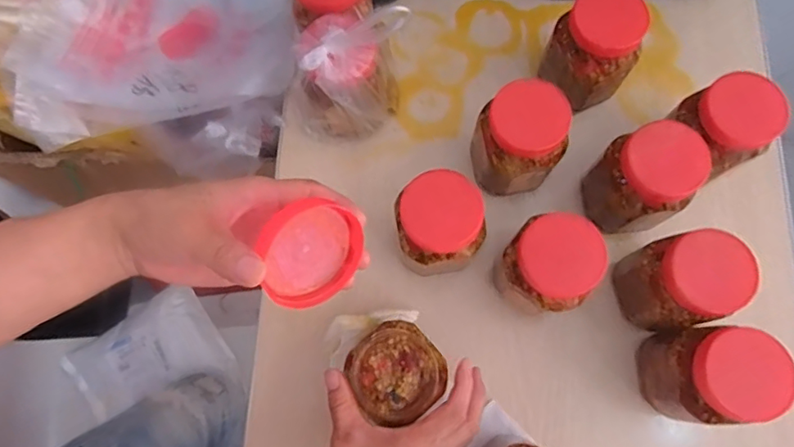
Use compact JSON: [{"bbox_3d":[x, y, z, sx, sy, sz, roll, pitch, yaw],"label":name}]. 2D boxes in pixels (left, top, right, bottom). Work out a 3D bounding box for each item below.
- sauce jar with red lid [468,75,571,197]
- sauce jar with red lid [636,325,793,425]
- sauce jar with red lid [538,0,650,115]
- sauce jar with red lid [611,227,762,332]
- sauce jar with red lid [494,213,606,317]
[{"bbox_3d":[0.115,-0.077,0.528,0.081,0.125,0.075,-2,75,1],"label":"sauce jar with red lid"},{"bbox_3d":[0.263,0.131,0.470,0.072,0.133,0.074,0,75,1],"label":"sauce jar with red lid"},{"bbox_3d":[0.194,-0.169,0.552,0.082,0.130,0.070,29,77,9],"label":"sauce jar with red lid"},{"bbox_3d":[0.250,0.052,0.485,0.069,0.114,0.074,0,75,1],"label":"sauce jar with red lid"},{"bbox_3d":[0.134,0.043,0.499,0.075,0.120,0.074,0,75,1],"label":"sauce jar with red lid"}]

